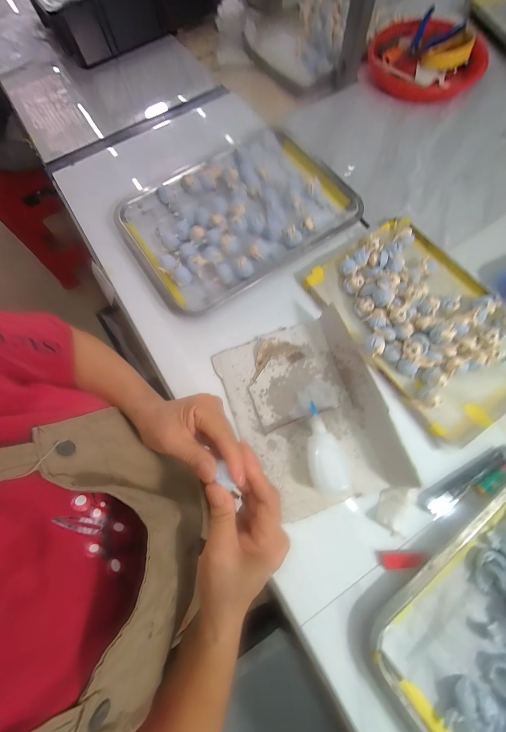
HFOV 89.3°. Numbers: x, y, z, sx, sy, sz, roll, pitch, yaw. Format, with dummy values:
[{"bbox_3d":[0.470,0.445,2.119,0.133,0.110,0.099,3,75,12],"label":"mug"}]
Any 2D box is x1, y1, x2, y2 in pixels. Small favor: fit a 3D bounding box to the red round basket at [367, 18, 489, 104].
[{"bbox_3d":[0.347,-0.621,0.517,0.191,0.045,0.219,-39,75,-8],"label":"red round basket"}]

